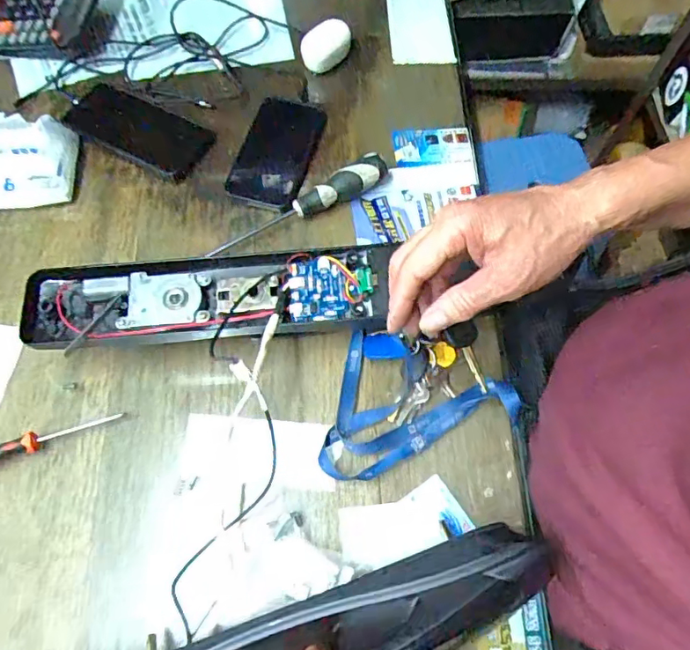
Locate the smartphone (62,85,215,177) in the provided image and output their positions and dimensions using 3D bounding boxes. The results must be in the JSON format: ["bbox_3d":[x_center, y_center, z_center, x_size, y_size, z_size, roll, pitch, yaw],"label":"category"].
[{"bbox_3d":[-0.243,-0.227,0.613,0.181,0.017,0.080,26,69,14],"label":"smartphone"}]

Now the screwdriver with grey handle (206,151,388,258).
[{"bbox_3d":[-0.049,-0.123,0.541,0.208,0.033,0.028,-27,69,-12],"label":"screwdriver with grey handle"}]

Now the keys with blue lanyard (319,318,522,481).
[{"bbox_3d":[0.053,0.059,0.484,0.175,0.020,0.120,-20,68,-9],"label":"keys with blue lanyard"}]

